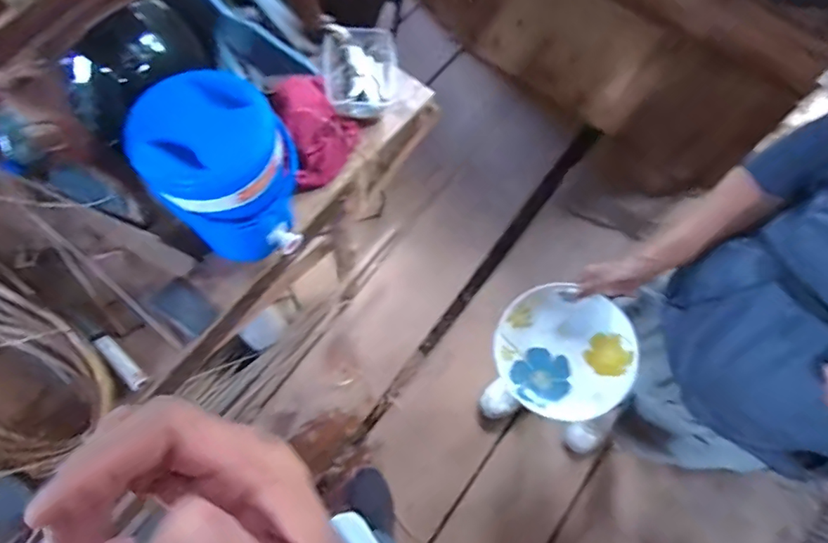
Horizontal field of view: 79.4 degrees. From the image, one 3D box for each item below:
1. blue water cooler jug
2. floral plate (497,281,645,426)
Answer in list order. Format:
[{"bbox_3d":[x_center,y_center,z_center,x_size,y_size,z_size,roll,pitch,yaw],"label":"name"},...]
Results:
[{"bbox_3d":[-0.256,-0.128,0.708,0.178,0.247,0.159,-23,72,-10],"label":"blue water cooler jug"},{"bbox_3d":[0.234,0.127,0.778,0.204,0.039,0.197,-1,77,6],"label":"floral plate"}]

